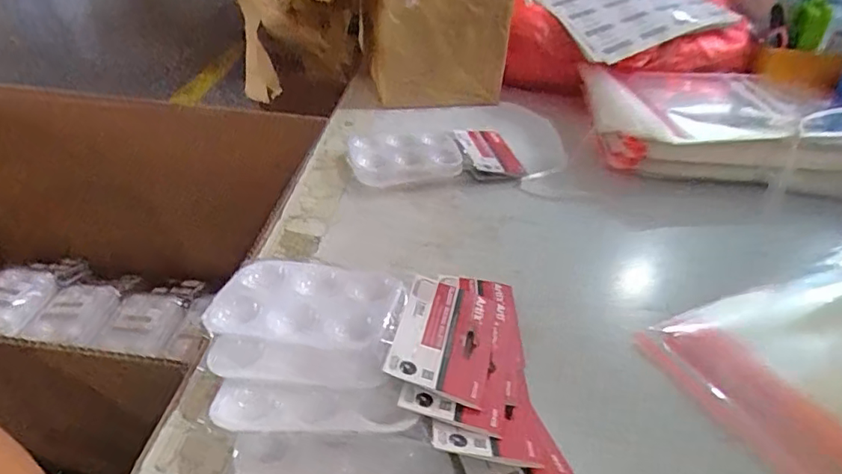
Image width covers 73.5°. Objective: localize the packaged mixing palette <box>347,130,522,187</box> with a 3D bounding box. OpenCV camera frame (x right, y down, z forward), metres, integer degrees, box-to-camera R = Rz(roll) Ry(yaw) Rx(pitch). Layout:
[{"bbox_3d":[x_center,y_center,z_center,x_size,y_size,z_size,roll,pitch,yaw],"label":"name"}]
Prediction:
[{"bbox_3d":[0.017,-0.096,0.665,0.200,0.029,0.101,-5,37,-10],"label":"packaged mixing palette"}]

